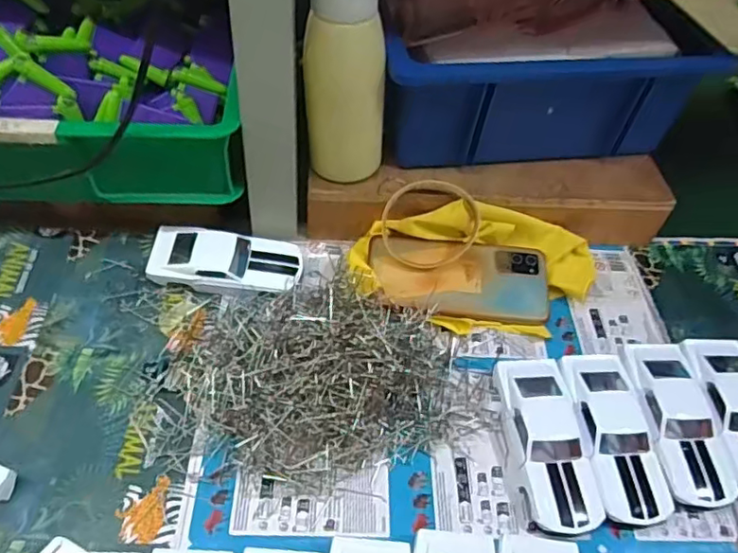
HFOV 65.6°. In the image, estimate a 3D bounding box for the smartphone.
[{"bbox_3d":[0.084,0.001,0.522,0.163,0.018,0.076,5,61,-4],"label":"smartphone"}]

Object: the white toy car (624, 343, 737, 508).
[{"bbox_3d":[0.239,0.110,0.452,0.055,0.029,0.134,1,51,-6],"label":"white toy car"}]

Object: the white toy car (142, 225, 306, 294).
[{"bbox_3d":[-0.126,-0.012,0.509,0.129,0.035,0.053,6,50,-1],"label":"white toy car"}]

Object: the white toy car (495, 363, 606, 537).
[{"bbox_3d":[0.133,0.123,0.432,0.053,0.026,0.131,-2,51,-8],"label":"white toy car"}]

